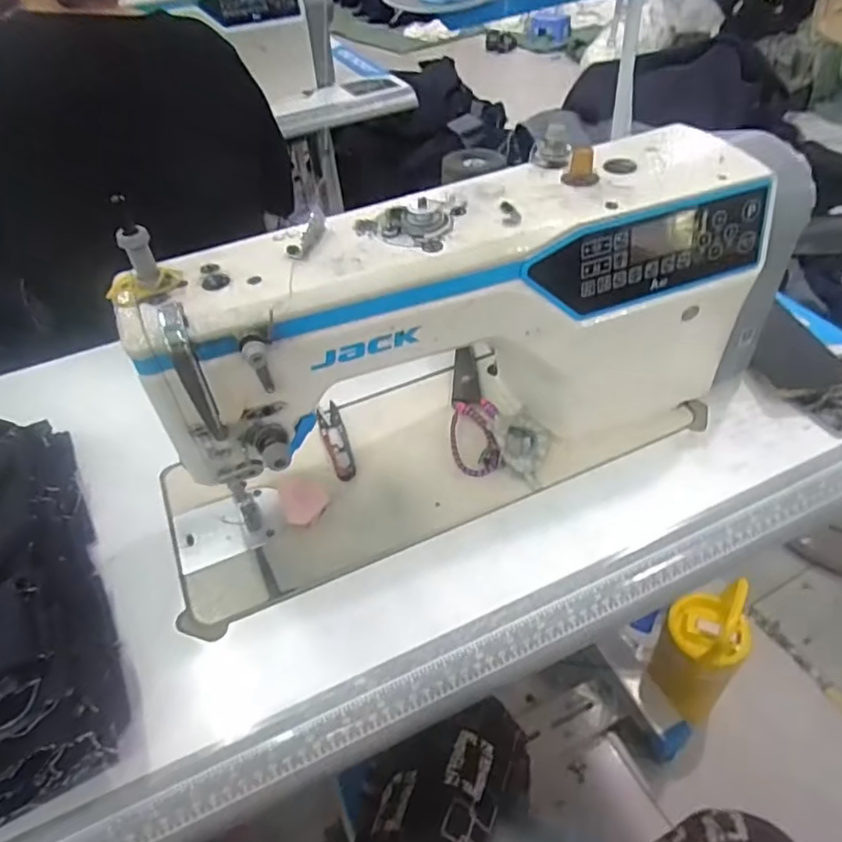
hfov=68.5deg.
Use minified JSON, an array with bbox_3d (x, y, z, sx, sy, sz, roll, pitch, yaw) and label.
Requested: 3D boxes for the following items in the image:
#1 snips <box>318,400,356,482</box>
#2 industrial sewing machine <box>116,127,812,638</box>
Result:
[{"bbox_3d":[-0.080,0.017,0.583,0.021,0.005,0.101,-16,45,-9],"label":"snips"},{"bbox_3d":[0.034,-0.069,0.507,0.542,0.231,0.186,-22,46,-15],"label":"industrial sewing machine"}]

